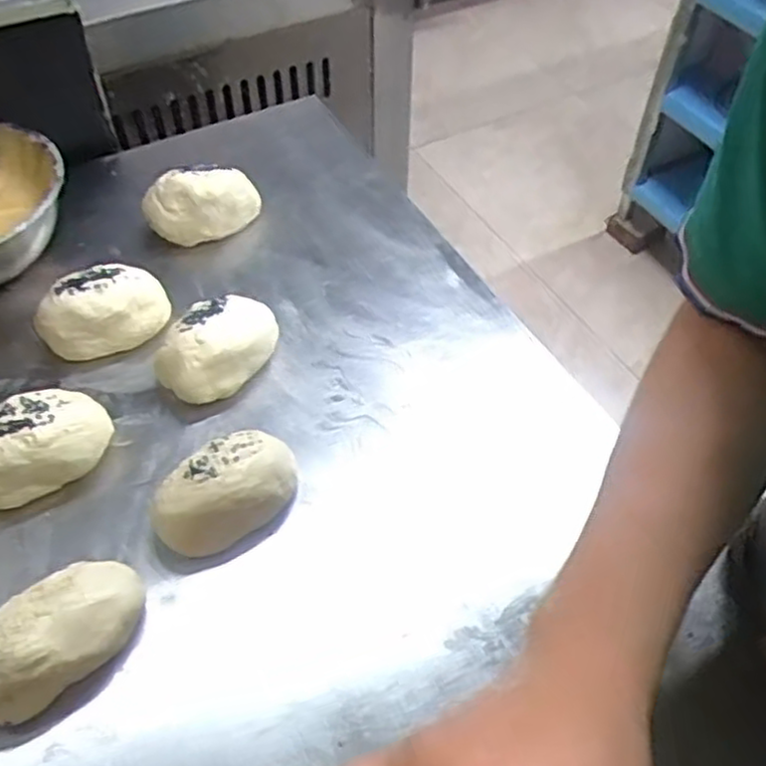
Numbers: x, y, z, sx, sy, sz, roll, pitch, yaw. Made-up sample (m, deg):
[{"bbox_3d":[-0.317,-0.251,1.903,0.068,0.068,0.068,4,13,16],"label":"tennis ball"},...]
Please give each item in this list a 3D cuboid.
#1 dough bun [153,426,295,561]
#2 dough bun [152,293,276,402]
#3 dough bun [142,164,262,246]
[{"bbox_3d":[-0.093,0.066,0.458,0.091,0.052,0.049,-26,56,-19],"label":"dough bun"},{"bbox_3d":[-0.112,-0.026,0.526,0.055,0.046,0.086,32,58,22],"label":"dough bun"},{"bbox_3d":[-0.145,-0.147,0.615,0.089,0.043,0.049,-24,56,-18],"label":"dough bun"}]

